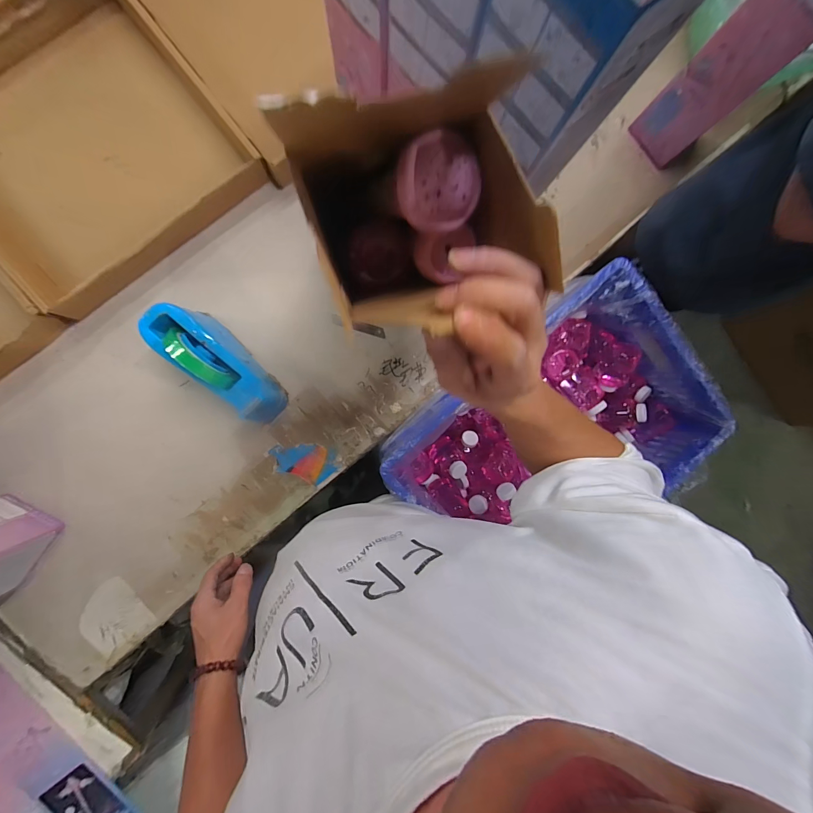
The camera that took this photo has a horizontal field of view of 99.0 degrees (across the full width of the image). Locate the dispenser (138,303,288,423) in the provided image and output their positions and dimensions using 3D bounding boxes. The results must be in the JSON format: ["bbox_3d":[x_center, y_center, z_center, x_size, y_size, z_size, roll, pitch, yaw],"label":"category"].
[{"bbox_3d":[-0.267,-0.059,0.506,0.201,0.116,0.078,43,86,-7],"label":"dispenser"}]

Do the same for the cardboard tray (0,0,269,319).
[{"bbox_3d":[-0.468,-0.369,0.501,0.375,0.053,0.352,-38,96,-5],"label":"cardboard tray"}]

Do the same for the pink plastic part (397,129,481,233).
[{"bbox_3d":[0.021,-0.134,0.209,0.048,0.024,0.047,0,92,-7],"label":"pink plastic part"}]

